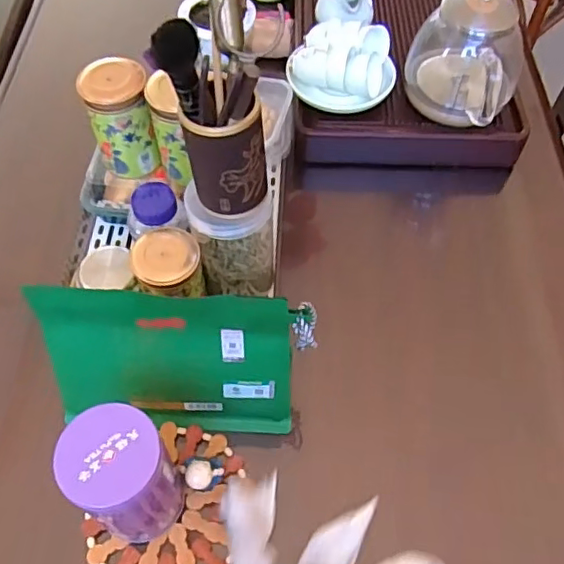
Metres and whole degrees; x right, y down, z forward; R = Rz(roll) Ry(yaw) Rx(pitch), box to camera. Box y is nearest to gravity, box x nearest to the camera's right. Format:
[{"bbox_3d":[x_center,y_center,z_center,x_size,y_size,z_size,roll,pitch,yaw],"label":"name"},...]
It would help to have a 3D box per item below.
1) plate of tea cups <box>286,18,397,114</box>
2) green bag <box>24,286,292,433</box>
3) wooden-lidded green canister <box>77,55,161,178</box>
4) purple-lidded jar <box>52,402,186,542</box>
[{"bbox_3d":[0.083,-0.293,0.788,0.141,0.058,0.122,10,58,6],"label":"plate of tea cups"},{"bbox_3d":[-0.103,0.081,0.558,0.222,0.180,0.018,0,38,-1],"label":"green bag"},{"bbox_3d":[-0.173,-0.174,0.633,0.068,0.114,0.060,-17,59,-11],"label":"wooden-lidded green canister"},{"bbox_3d":[-0.132,0.171,0.507,0.073,0.155,0.075,0,58,-1],"label":"purple-lidded jar"}]

